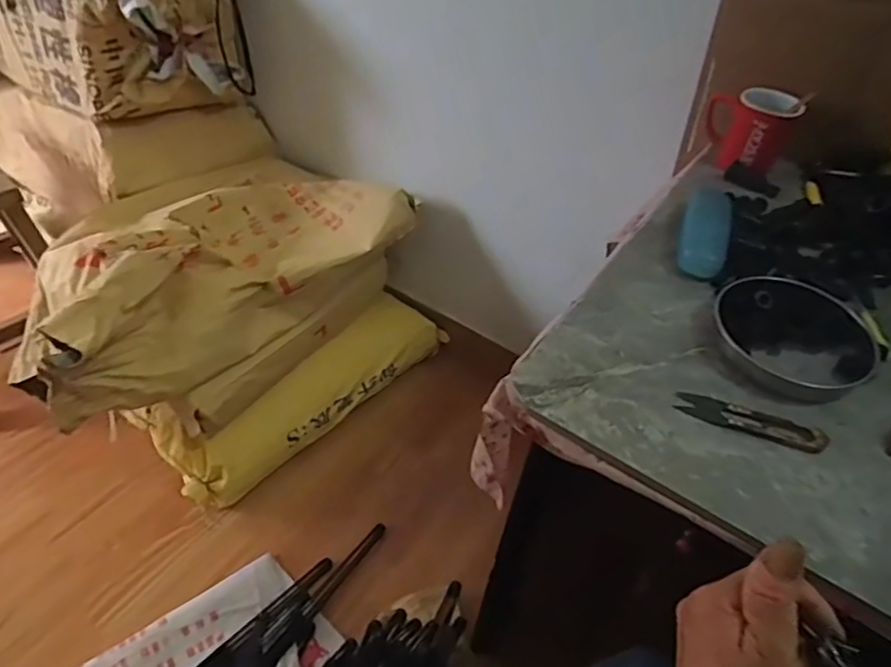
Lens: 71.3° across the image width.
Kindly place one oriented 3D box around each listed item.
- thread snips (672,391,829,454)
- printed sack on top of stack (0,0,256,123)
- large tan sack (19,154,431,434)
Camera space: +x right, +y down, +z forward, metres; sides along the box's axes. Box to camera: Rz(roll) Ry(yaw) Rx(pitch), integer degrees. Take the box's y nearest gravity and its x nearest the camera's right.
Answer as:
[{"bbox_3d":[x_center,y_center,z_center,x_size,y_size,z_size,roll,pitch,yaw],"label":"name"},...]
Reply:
[{"bbox_3d":[0.250,0.072,0.511,0.114,0.009,0.025,20,47,13],"label":"thread snips"},{"bbox_3d":[-0.727,-0.703,1.292,0.668,0.298,0.361,31,50,22],"label":"printed sack on top of stack"},{"bbox_3d":[-0.440,-0.182,1.121,0.451,0.217,0.696,33,51,24],"label":"large tan sack"}]

